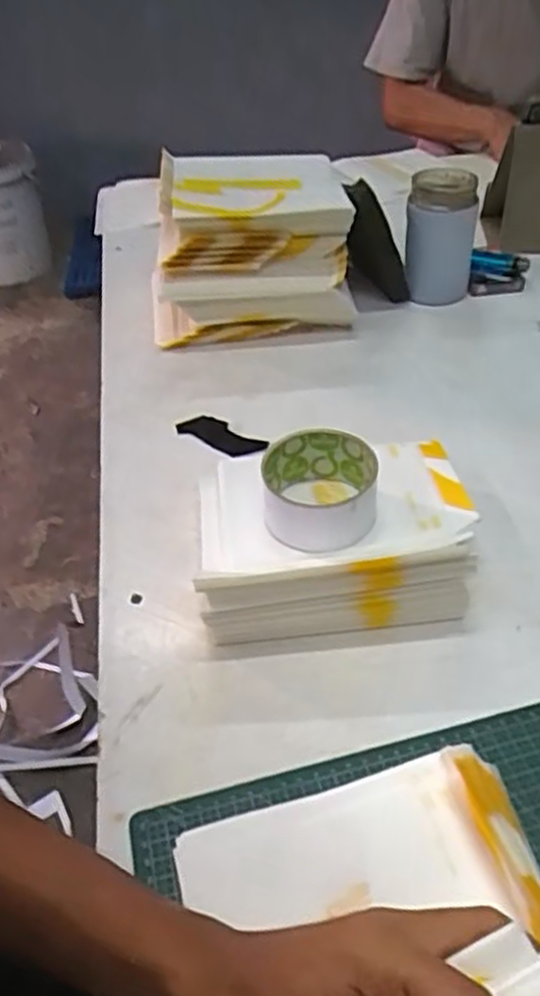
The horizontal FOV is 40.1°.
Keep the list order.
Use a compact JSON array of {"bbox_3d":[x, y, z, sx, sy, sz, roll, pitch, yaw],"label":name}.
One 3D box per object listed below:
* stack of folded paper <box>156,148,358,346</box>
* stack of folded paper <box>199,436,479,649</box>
[{"bbox_3d":[-0.027,-0.295,0.855,0.212,0.130,0.232,-5,41,-1],"label":"stack of folded paper"},{"bbox_3d":[0.047,0.016,0.539,0.190,0.073,0.162,-7,42,-3],"label":"stack of folded paper"}]

